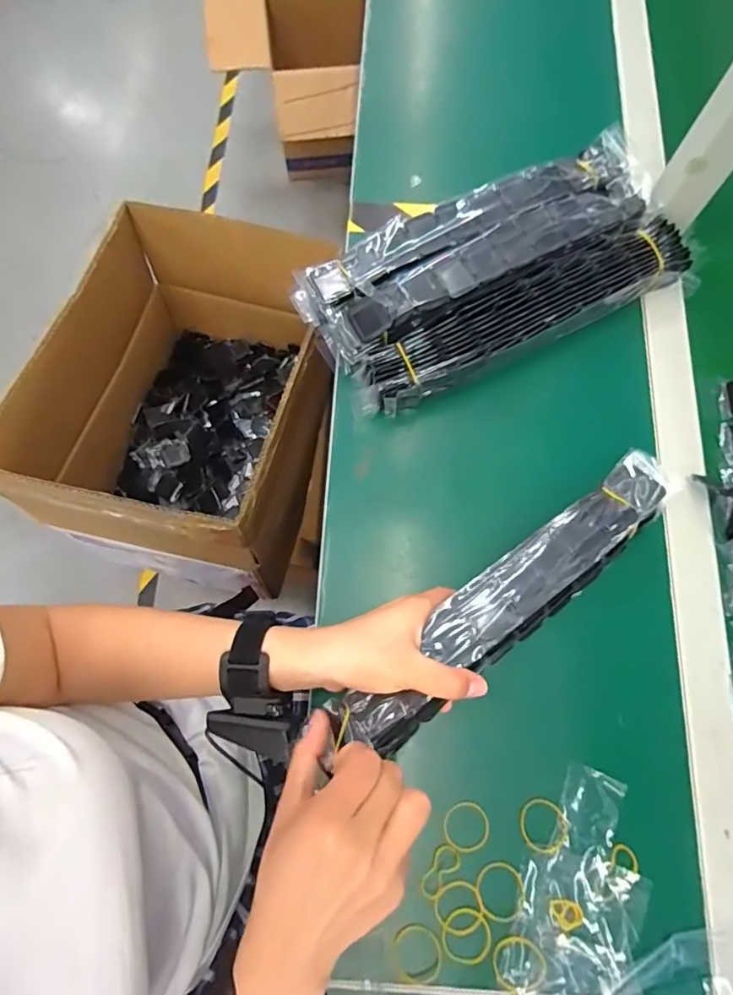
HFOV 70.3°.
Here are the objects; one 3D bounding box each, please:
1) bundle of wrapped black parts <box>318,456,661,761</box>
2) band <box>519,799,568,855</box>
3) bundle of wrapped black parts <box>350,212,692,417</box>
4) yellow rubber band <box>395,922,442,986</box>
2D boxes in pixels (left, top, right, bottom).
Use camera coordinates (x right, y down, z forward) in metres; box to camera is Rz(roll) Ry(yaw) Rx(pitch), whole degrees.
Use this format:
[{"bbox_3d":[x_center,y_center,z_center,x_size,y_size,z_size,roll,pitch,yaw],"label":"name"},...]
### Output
[{"bbox_3d":[0.111,0.074,0.387,0.314,0.042,0.056,-36,78,-15],"label":"bundle of wrapped black parts"},{"bbox_3d":[0.134,0.247,0.390,0.036,0.004,0.035,0,74,0],"label":"band"},{"bbox_3d":[0.147,-0.165,0.487,0.337,0.043,0.064,-27,76,-8],"label":"bundle of wrapped black parts"},{"bbox_3d":[0.037,0.327,0.373,0.033,0.004,0.036,0,74,0],"label":"yellow rubber band"}]

